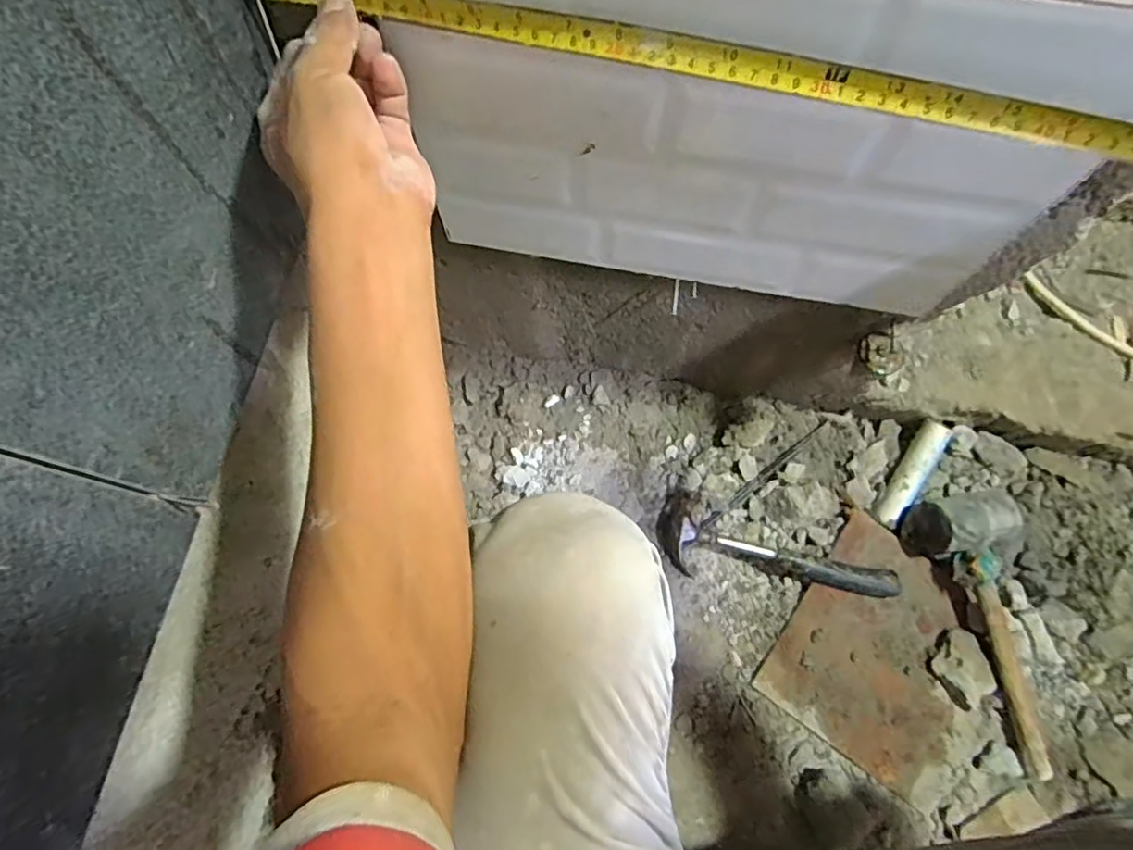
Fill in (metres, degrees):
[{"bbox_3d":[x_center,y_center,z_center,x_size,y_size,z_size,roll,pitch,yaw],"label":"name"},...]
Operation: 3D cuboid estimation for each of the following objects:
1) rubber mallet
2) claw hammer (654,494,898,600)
[{"bbox_3d":[0.491,0.227,0.672,0.100,0.076,0.308,-18,88,-5],"label":"rubber mallet"},{"bbox_3d":[0.238,0.161,0.667,0.280,0.044,0.089,21,74,7],"label":"claw hammer"}]

